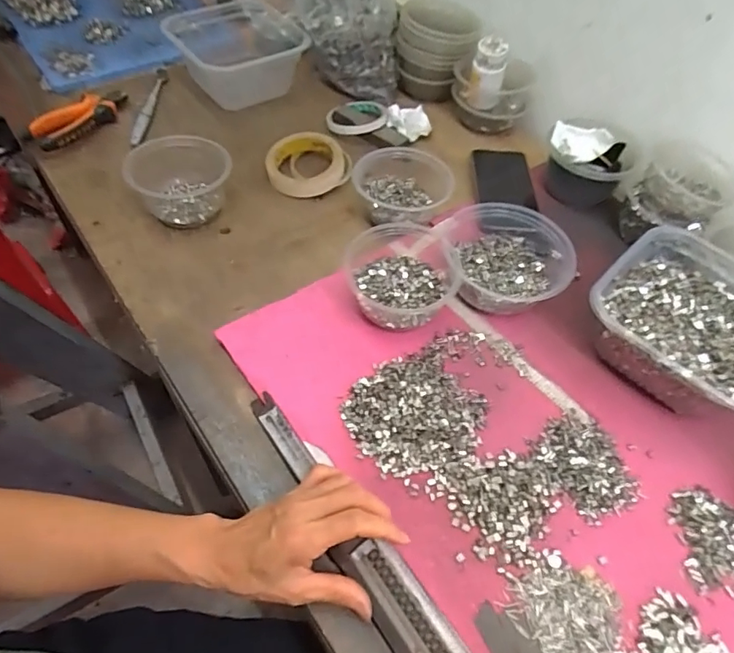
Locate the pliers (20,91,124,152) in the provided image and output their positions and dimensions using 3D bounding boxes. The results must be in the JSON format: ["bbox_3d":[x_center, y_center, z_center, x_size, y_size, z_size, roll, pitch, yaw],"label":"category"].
[{"bbox_3d":[-0.388,-0.285,0.695,0.061,0.030,0.142,34,58,18],"label":"pliers"}]

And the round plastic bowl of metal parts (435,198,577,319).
[{"bbox_3d":[0.157,-0.077,0.554,0.135,0.048,0.129,-1,58,1],"label":"round plastic bowl of metal parts"}]

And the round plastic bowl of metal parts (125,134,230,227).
[{"bbox_3d":[-0.222,-0.181,0.616,0.104,0.057,0.113,-1,58,1],"label":"round plastic bowl of metal parts"}]

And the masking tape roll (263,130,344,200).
[{"bbox_3d":[-0.078,-0.211,0.674,0.094,0.030,0.094,2,54,-3],"label":"masking tape roll"}]

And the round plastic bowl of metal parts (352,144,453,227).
[{"bbox_3d":[0.038,-0.172,0.631,0.108,0.042,0.106,2,54,-3],"label":"round plastic bowl of metal parts"}]

